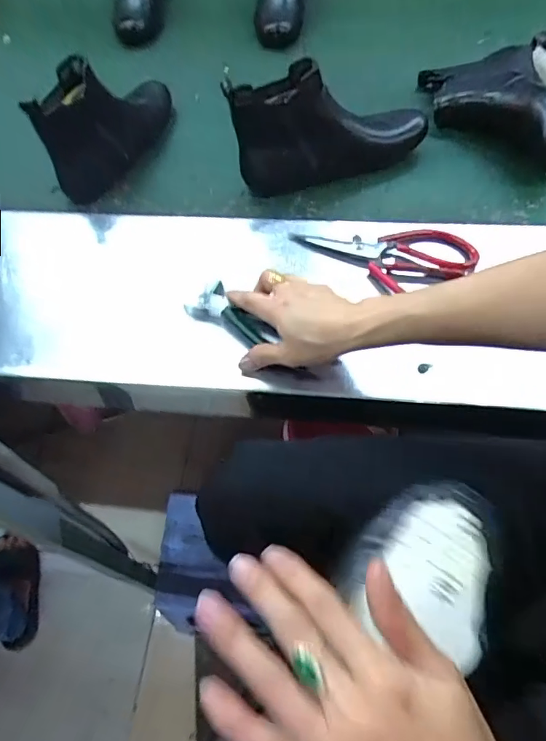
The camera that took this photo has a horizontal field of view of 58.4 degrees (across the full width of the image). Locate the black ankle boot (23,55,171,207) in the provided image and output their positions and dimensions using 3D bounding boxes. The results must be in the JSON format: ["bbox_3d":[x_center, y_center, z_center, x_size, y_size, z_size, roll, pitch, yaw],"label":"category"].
[{"bbox_3d":[-0.213,-0.347,0.643,0.081,0.118,0.244,15,63,13],"label":"black ankle boot"}]

